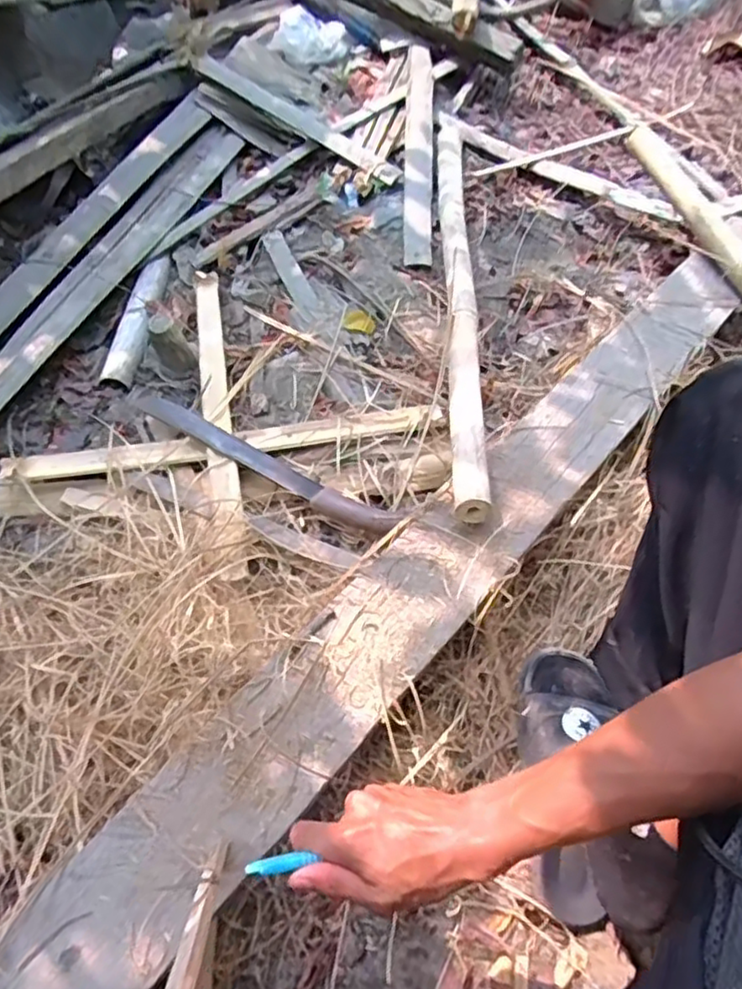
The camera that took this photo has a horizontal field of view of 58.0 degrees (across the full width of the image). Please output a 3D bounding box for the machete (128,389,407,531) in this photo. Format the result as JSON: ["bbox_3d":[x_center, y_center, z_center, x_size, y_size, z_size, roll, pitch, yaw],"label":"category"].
[{"bbox_3d":[-0.147,-0.047,0.848,0.403,0.021,0.046,25,65,15],"label":"machete"}]

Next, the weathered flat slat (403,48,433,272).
[{"bbox_3d":[0.085,-0.638,1.195,0.050,0.017,0.601,-2,55,7],"label":"weathered flat slat"}]

